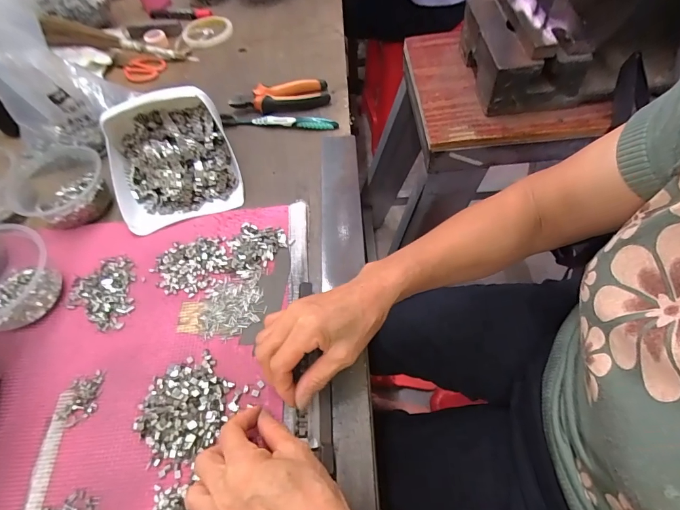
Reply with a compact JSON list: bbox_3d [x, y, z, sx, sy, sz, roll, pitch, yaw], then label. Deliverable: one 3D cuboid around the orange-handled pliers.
[{"bbox_3d":[-0.093,-0.245,0.576,0.150,0.024,0.054,-11,58,-4],"label":"orange-handled pliers"}]

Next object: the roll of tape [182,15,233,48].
[{"bbox_3d":[-0.262,-0.444,0.733,0.096,0.019,0.096,-1,58,2],"label":"roll of tape"}]

